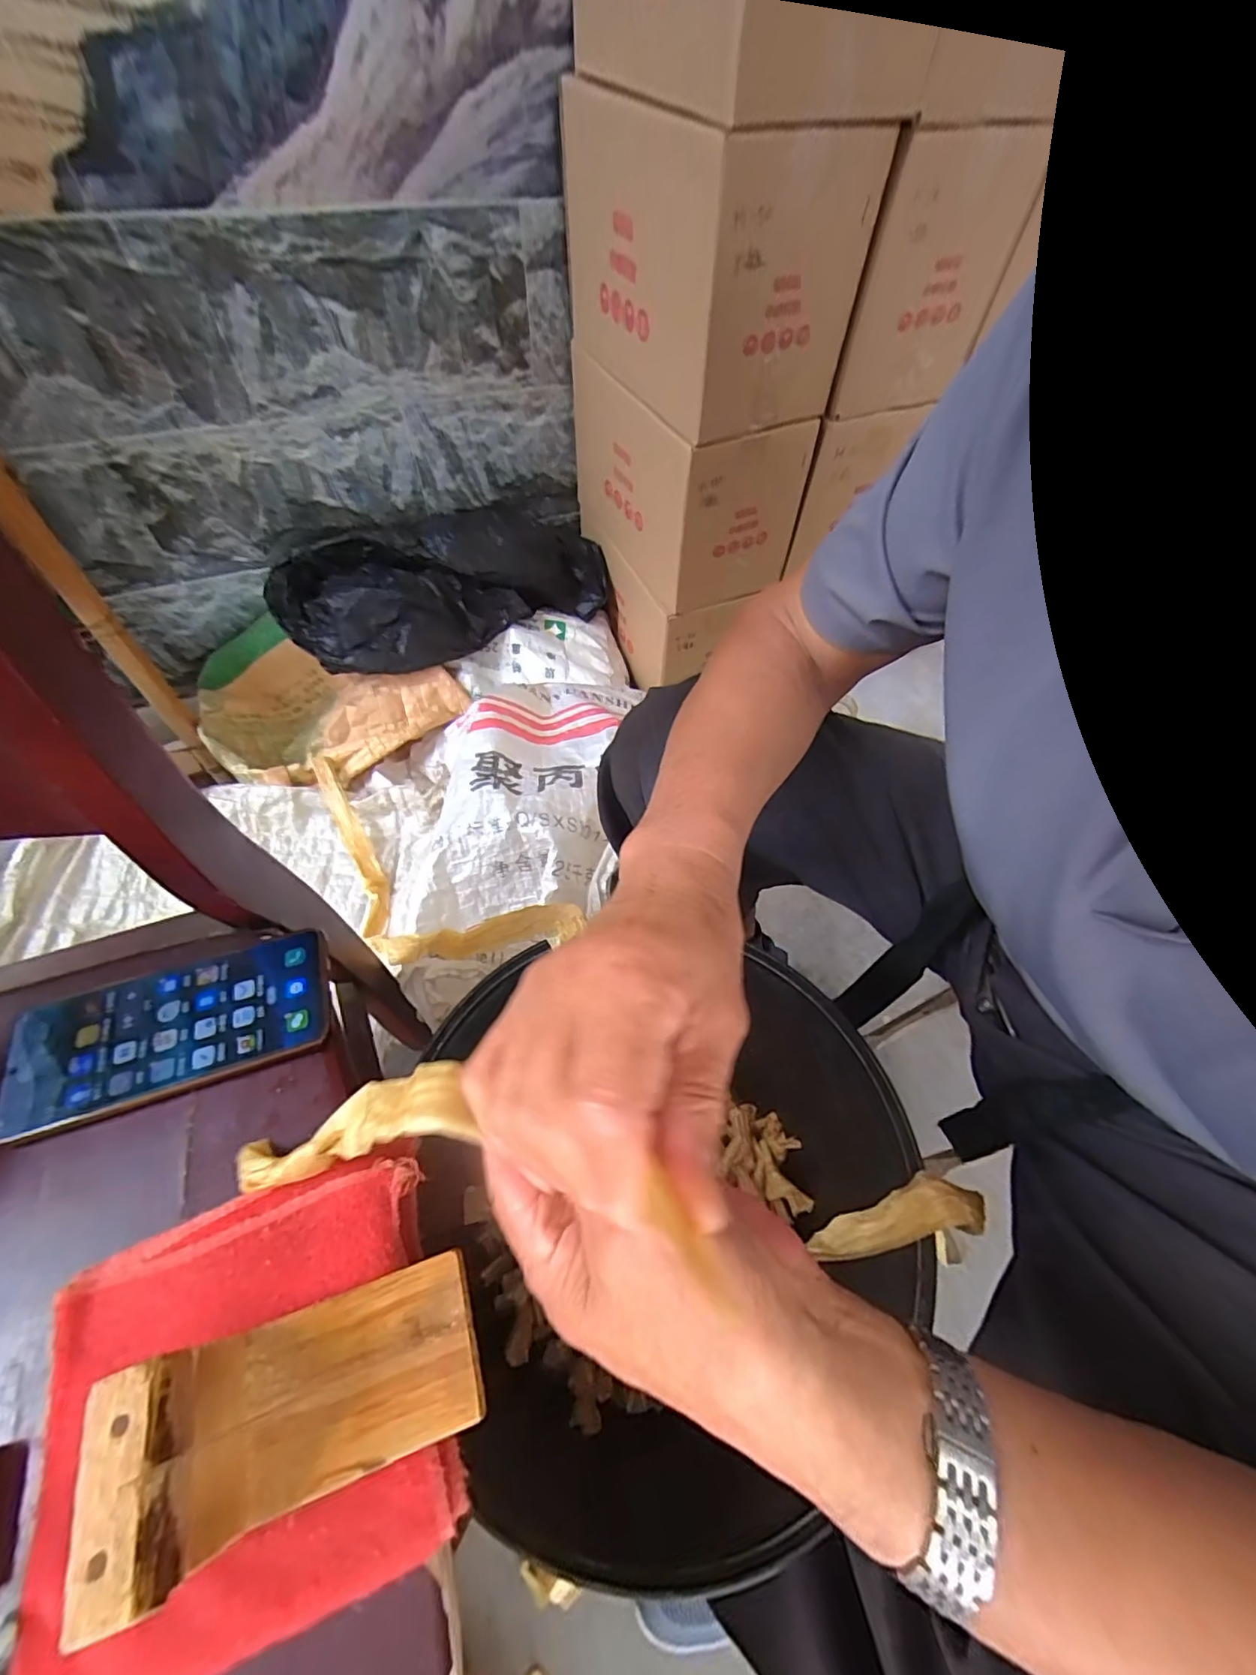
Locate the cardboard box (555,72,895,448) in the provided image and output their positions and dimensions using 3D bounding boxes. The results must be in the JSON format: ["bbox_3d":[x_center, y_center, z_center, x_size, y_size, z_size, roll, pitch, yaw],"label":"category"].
[{"bbox_3d":[0.093,-0.719,0.731,0.228,0.278,0.367,-24,61,-18],"label":"cardboard box"}]

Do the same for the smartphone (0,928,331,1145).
[{"bbox_3d":[-0.260,0.108,0.325,0.159,0.008,0.077,-16,59,-14],"label":"smartphone"}]

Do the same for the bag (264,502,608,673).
[{"bbox_3d":[-0.295,-0.446,0.968,0.562,0.154,0.251,-26,62,-20],"label":"bag"}]

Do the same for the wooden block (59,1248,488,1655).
[{"bbox_3d":[-0.118,0.210,0.210,0.108,0.070,0.061,-13,58,-12],"label":"wooden block"}]

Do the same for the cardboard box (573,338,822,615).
[{"bbox_3d":[0.069,-0.598,0.925,0.201,0.233,0.414,-24,61,-18],"label":"cardboard box"}]

